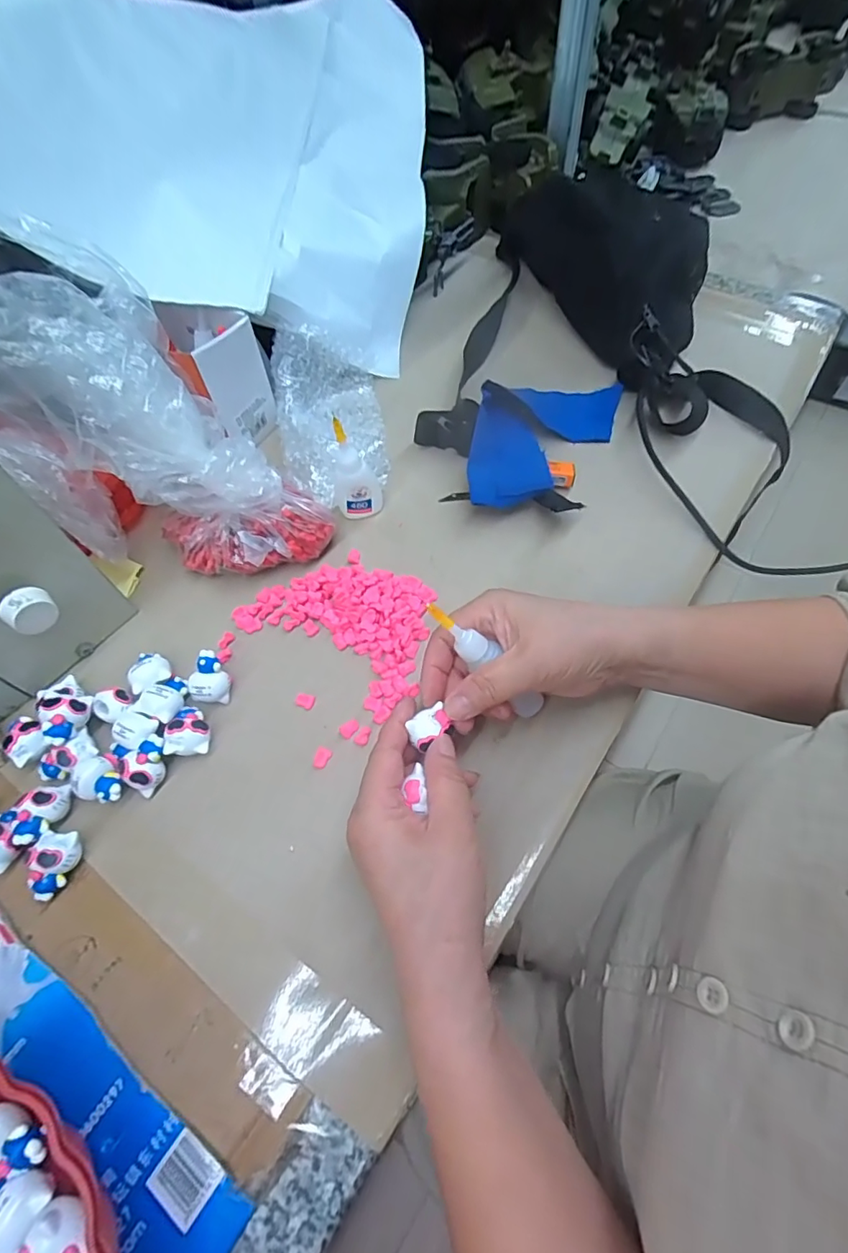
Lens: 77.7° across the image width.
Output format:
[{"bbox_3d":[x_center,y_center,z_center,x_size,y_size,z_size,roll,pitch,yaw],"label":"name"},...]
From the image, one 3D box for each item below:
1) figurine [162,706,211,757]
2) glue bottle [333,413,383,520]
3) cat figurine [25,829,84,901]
[{"bbox_3d":[-0.145,0.063,0.327,0.023,0.017,0.033,-2,61,-1],"label":"figurine"},{"bbox_3d":[-0.051,-0.117,0.391,0.034,0.079,0.021,-6,61,-3],"label":"glue bottle"},{"bbox_3d":[-0.204,0.131,0.291,0.022,0.019,0.034,0,61,0],"label":"cat figurine"}]

